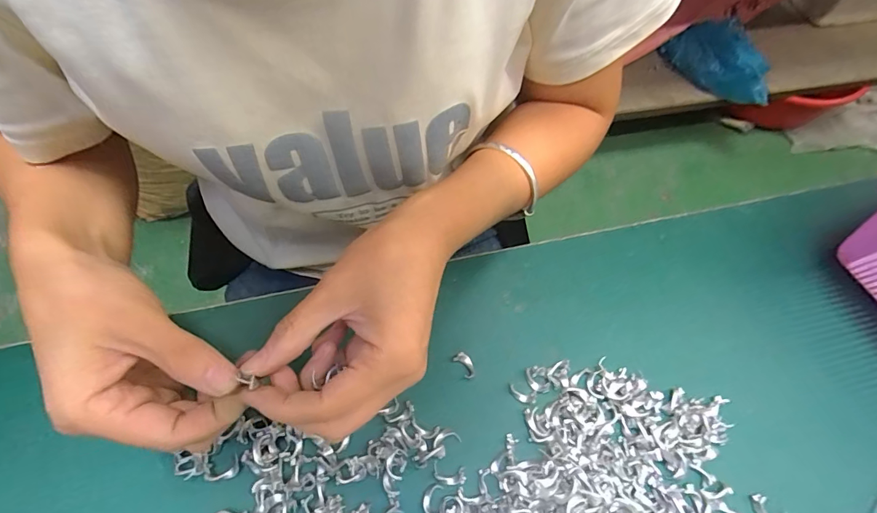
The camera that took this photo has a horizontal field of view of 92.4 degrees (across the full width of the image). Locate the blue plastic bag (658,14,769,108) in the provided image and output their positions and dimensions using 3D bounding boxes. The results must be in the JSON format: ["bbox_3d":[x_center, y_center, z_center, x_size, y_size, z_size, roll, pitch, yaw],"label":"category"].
[{"bbox_3d":[0.726,-0.500,1.086,0.115,0.117,0.273,-16,66,-9],"label":"blue plastic bag"}]

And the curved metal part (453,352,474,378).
[{"bbox_3d":[0.018,0.072,0.282,0.010,0.004,0.018,-33,70,-16],"label":"curved metal part"}]

